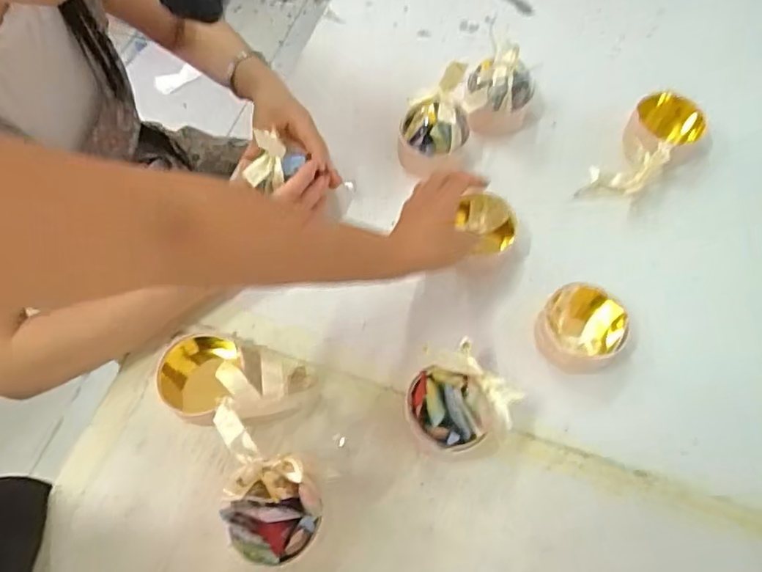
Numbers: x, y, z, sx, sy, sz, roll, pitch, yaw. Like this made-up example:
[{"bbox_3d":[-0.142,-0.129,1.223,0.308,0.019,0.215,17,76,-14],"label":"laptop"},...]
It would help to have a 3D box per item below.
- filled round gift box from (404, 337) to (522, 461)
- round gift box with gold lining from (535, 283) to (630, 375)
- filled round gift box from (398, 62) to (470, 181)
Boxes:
[{"bbox_3d":[0.074,0.112,0.538,0.085,0.075,0.087,0,63,0],"label":"filled round gift box"},{"bbox_3d":[0.202,0.043,0.592,0.079,0.042,0.080,0,63,0],"label":"round gift box with gold lining"},{"bbox_3d":[0.062,-0.184,0.662,0.079,0.094,0.072,0,63,0],"label":"filled round gift box"}]

